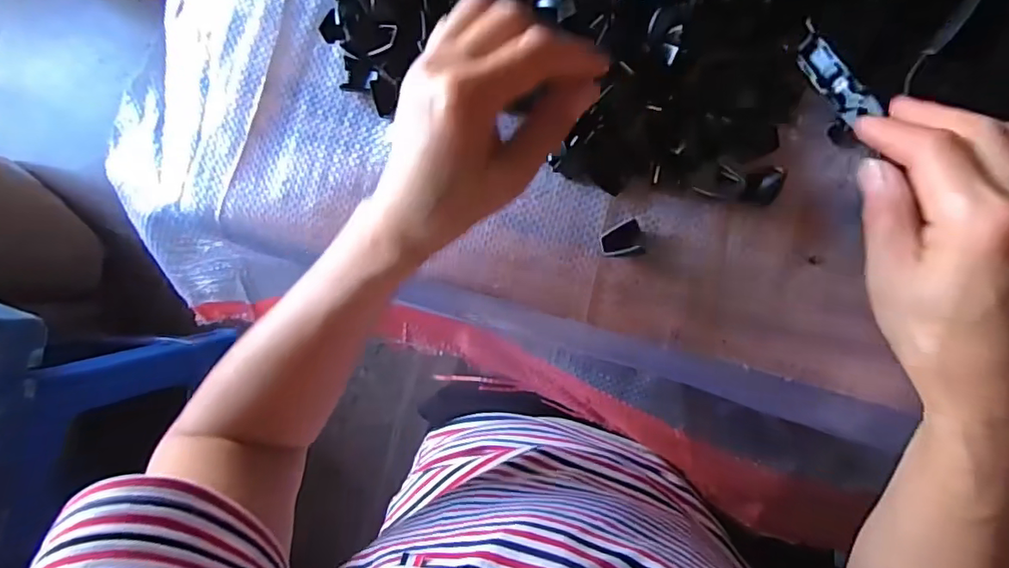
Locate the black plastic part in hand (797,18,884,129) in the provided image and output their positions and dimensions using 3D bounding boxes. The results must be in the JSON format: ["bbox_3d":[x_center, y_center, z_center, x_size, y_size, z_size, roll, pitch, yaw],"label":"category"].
[{"bbox_3d":[0.169,-0.107,0.279,0.016,0.005,0.058,-40,66,36],"label":"black plastic part in hand"}]

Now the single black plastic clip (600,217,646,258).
[{"bbox_3d":[0.067,-0.026,0.309,0.025,0.009,0.021,-8,89,10],"label":"single black plastic clip"}]

